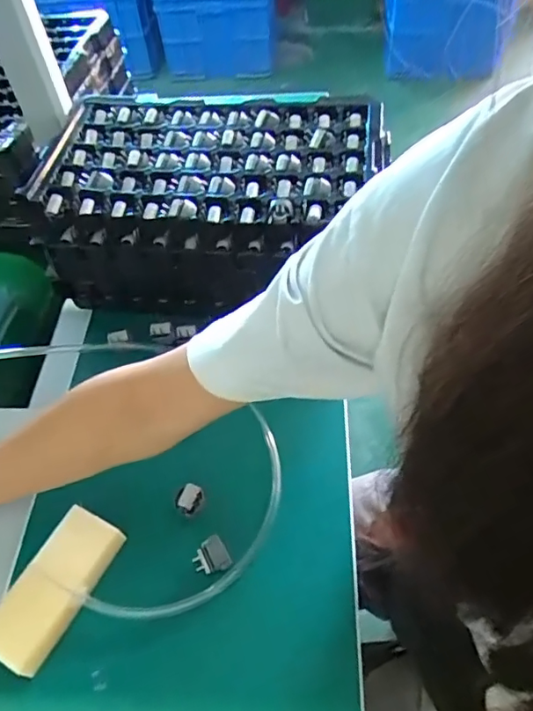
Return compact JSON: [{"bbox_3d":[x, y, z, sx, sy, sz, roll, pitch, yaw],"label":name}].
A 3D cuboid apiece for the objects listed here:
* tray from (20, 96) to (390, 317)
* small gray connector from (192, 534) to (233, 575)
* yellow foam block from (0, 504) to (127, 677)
[{"bbox_3d":[-0.050,-0.165,0.606,0.352,0.144,0.196,5,55,8],"label":"tray"},{"bbox_3d":[-0.047,0.172,0.450,0.029,0.017,0.028,-25,57,-13],"label":"small gray connector"},{"bbox_3d":[-0.172,0.188,0.434,0.051,0.028,0.120,20,59,17],"label":"yellow foam block"}]

